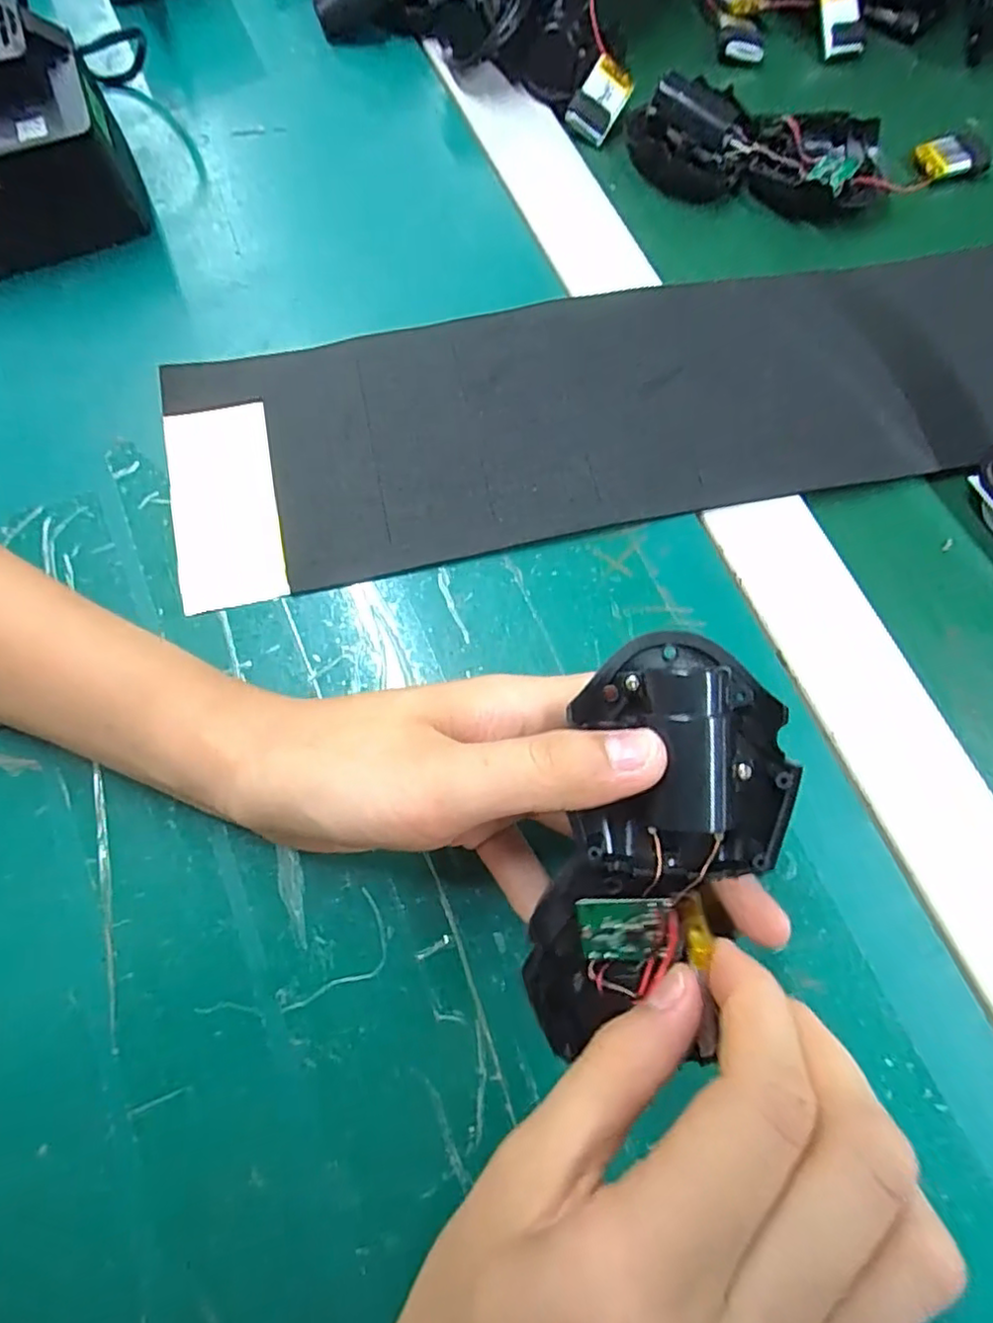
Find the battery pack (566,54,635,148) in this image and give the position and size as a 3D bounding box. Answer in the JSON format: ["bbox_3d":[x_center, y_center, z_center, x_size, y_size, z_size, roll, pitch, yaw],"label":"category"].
[{"bbox_3d":[0.050,-0.272,0.311,0.022,0.008,0.032,28,100,-19],"label":"battery pack"}]

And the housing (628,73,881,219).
[{"bbox_3d":[0.119,-0.237,0.293,0.111,0.022,0.050,8,73,3],"label":"housing"}]

